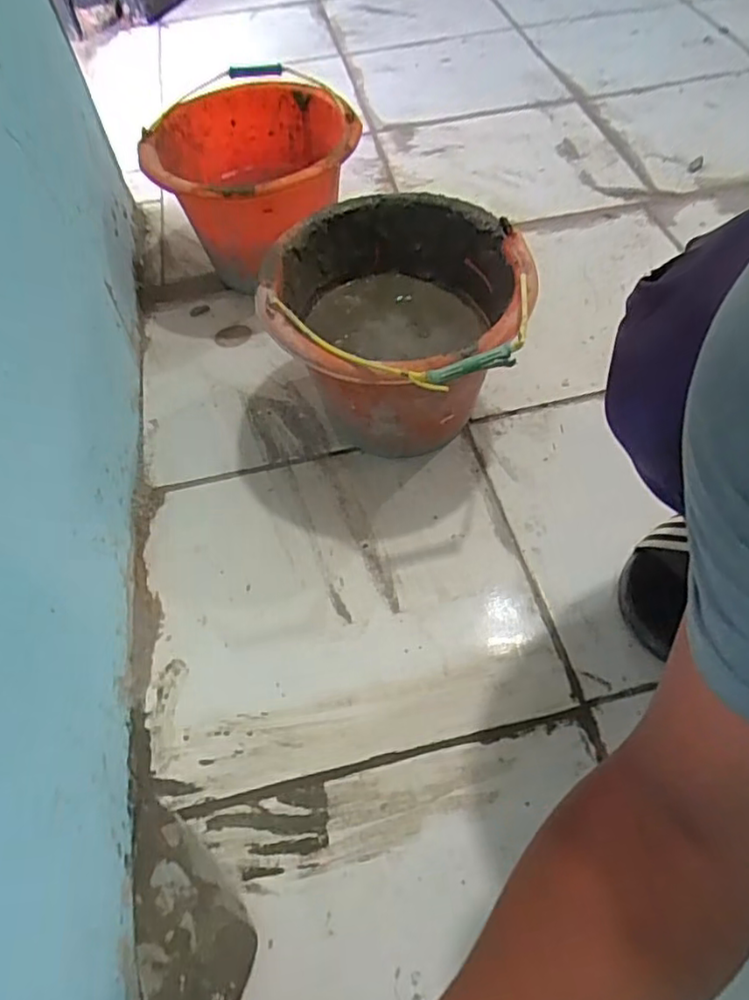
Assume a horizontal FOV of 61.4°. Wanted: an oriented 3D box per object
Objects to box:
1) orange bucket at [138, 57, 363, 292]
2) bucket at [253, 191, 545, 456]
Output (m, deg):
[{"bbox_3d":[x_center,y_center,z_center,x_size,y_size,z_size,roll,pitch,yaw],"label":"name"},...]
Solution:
[{"bbox_3d":[-0.151,-0.443,0.914,0.255,0.209,0.299,5,56,8],"label":"orange bucket"},{"bbox_3d":[0.031,-0.178,0.706,0.277,0.209,0.272,-2,55,3],"label":"bucket"}]

